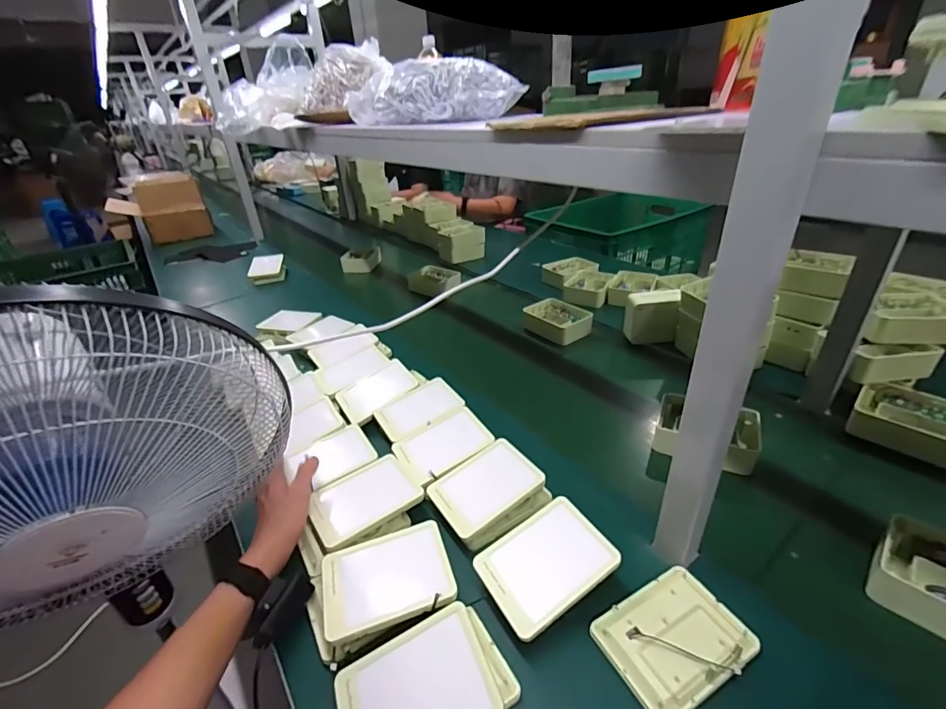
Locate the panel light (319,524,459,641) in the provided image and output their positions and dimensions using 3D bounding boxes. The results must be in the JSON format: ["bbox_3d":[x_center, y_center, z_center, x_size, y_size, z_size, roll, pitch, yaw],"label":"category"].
[{"bbox_3d":[-0.095,0.243,0.480,0.135,0.014,0.105,-12,31,-13],"label":"panel light"}]

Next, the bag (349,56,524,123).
[{"bbox_3d":[-0.083,-0.544,0.905,0.303,0.095,0.230,16,36,31],"label":"bag"}]

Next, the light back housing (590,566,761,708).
[{"bbox_3d":[0.201,0.282,0.434,0.131,0.010,0.099,-20,35,-19],"label":"light back housing"}]

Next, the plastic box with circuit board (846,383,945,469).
[{"bbox_3d":[0.671,0.107,0.659,0.104,0.048,0.145,-29,38,-35],"label":"plastic box with circuit board"}]

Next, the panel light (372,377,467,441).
[{"bbox_3d":[-0.092,0.091,0.738,0.133,0.017,0.101,-20,34,-25],"label":"panel light"}]

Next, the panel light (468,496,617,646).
[{"bbox_3d":[0.081,0.230,0.483,0.140,0.014,0.103,-29,39,-18],"label":"panel light"}]

